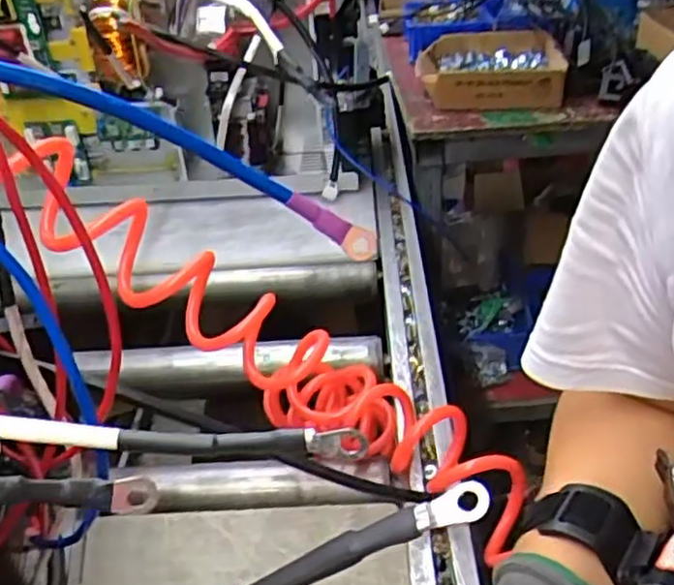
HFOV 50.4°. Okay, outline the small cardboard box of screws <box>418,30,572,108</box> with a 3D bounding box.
[{"bbox_3d":[0.225,-0.327,1.049,0.192,0.061,0.213,-2,32,3],"label":"small cardboard box of screws"}]

